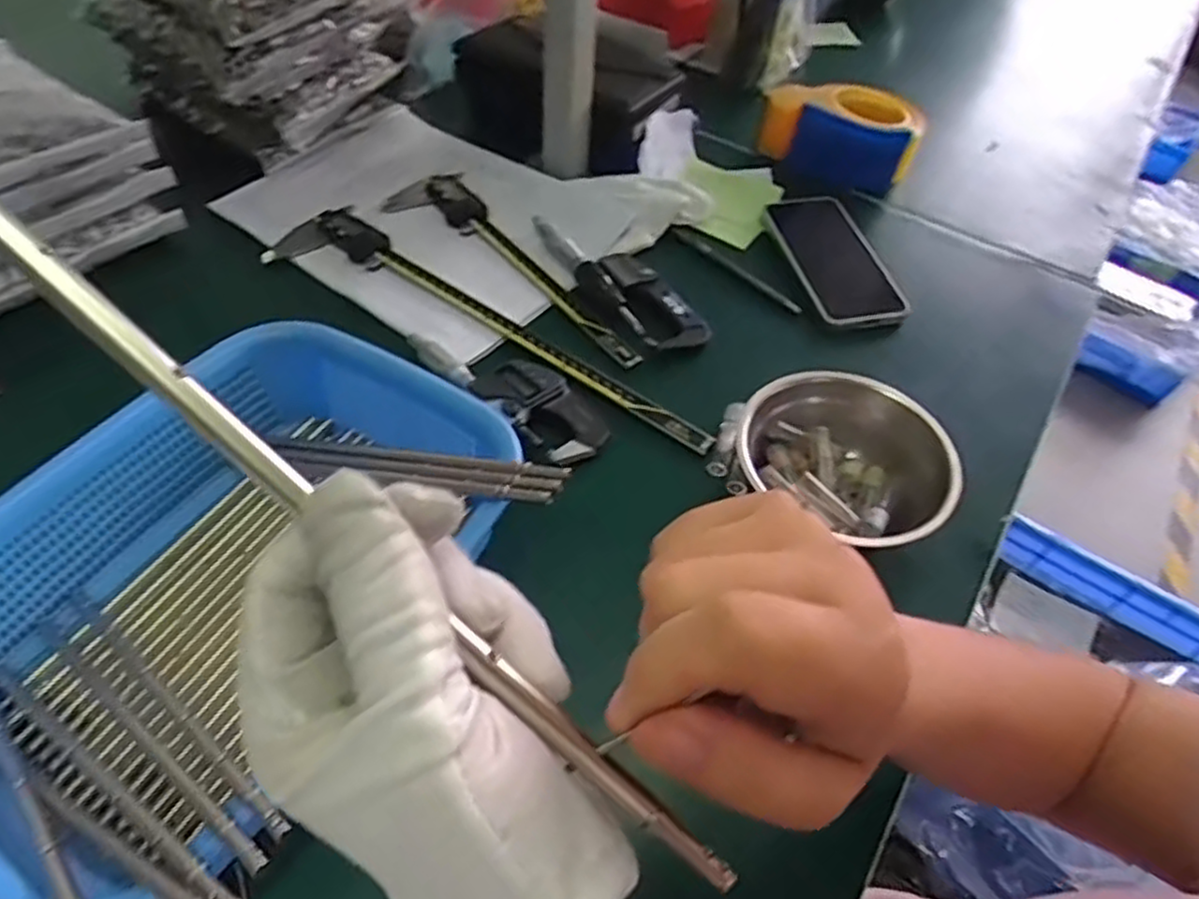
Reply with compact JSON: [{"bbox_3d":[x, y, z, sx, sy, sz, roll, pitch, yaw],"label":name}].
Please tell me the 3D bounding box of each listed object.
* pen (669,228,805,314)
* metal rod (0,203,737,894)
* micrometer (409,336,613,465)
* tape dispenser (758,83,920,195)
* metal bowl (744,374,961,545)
[{"bbox_3d":[0.111,-0.148,0.613,0.008,0.008,0.132,-35,63,-28],"label":"pen"},{"bbox_3d":[-0.048,0.027,0.166,0.227,0.004,0.007,45,56,-9],"label":"metal rod"},{"bbox_3d":[-0.060,-0.047,0.514,0.159,0.019,0.054,36,57,22],"label":"micrometer"},{"bbox_3d":[0.233,-0.310,0.716,0.142,0.056,0.084,21,52,11],"label":"tape dispenser"},{"bbox_3d":[0.151,0.009,0.469,0.131,0.052,0.117,31,55,19],"label":"metal bowl"}]

